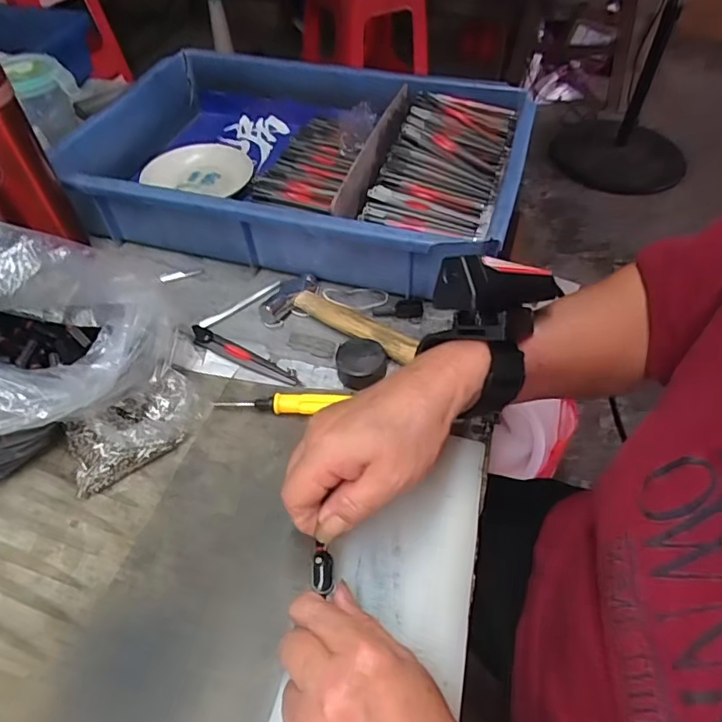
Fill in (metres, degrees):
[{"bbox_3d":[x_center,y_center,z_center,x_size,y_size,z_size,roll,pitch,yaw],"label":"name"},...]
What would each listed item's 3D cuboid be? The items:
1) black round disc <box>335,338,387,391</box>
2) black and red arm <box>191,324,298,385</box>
[{"bbox_3d":[0.001,0.003,0.426,0.042,0.022,0.039,0,50,0],"label":"black round disc"},{"bbox_3d":[-0.095,-0.006,0.442,0.099,0.011,0.016,22,53,18],"label":"black and red arm"}]

